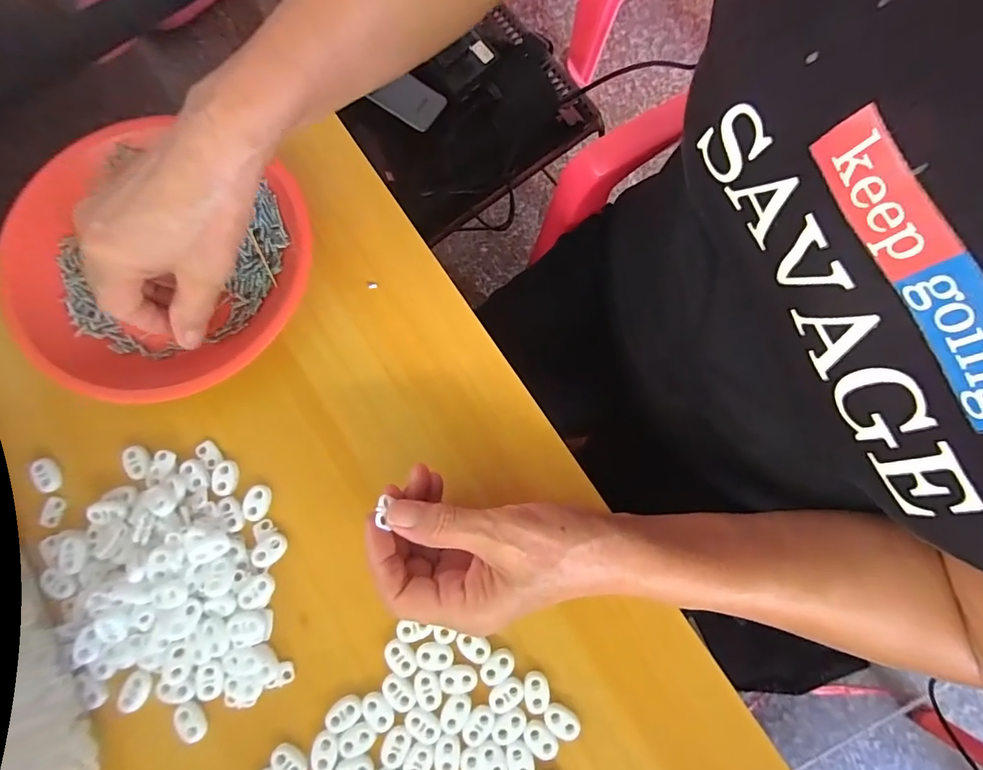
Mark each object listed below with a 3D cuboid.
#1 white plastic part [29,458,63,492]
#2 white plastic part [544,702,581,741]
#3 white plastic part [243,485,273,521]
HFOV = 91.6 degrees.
[{"bbox_3d":[-0.285,0.057,0.306,0.015,0.005,0.022,-21,80,-5],"label":"white plastic part"},{"bbox_3d":[0.042,0.201,0.283,0.023,0.004,0.015,35,80,6],"label":"white plastic part"},{"bbox_3d":[-0.150,0.075,0.306,0.016,0.004,0.022,10,79,1],"label":"white plastic part"}]

